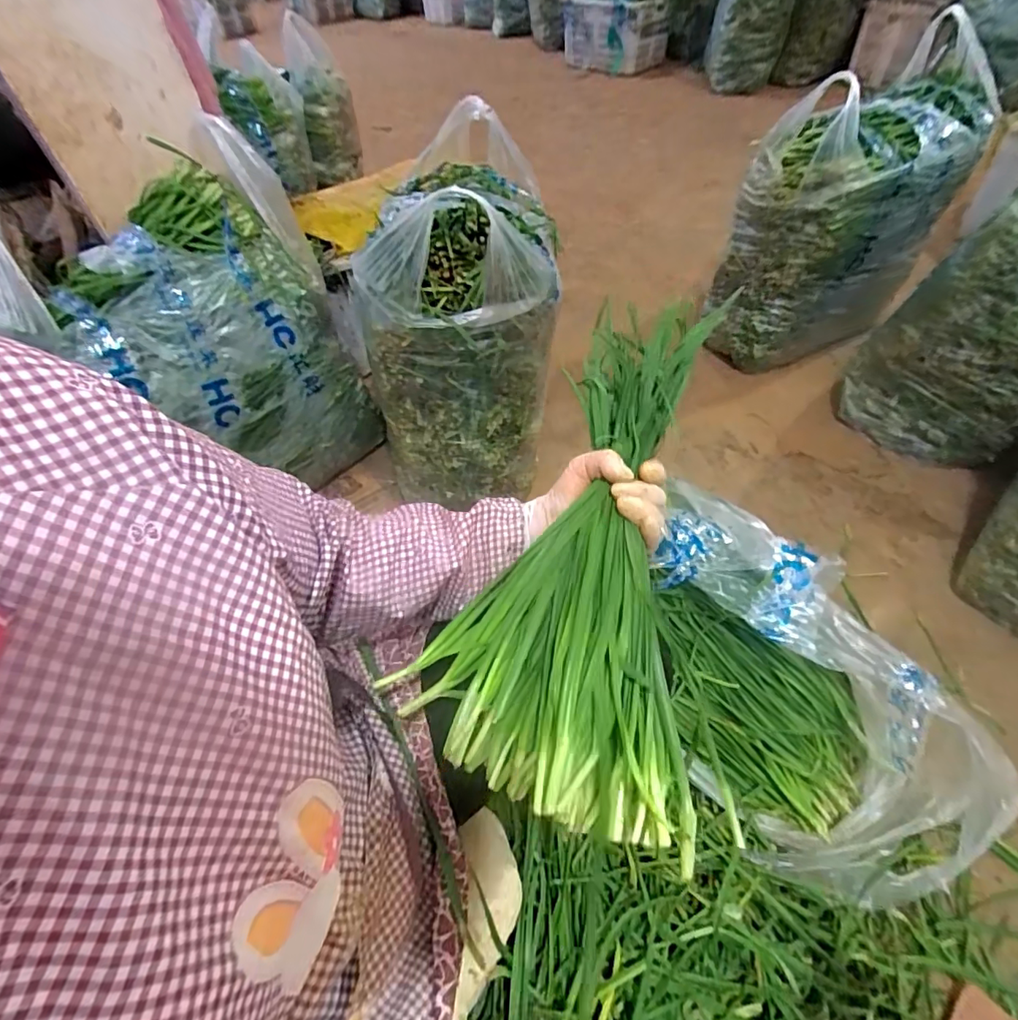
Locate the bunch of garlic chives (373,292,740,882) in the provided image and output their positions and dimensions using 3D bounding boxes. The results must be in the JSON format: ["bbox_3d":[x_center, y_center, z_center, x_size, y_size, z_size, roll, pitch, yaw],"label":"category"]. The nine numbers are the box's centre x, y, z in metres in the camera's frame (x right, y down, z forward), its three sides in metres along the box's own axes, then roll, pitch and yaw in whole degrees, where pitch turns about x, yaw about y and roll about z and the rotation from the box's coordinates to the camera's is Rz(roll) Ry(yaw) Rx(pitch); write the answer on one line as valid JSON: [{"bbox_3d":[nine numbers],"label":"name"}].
[{"bbox_3d":[0.059,0.019,0.435,0.213,0.077,0.421,10,69,12],"label":"bunch of garlic chives"}]

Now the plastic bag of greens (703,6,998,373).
[{"bbox_3d":[0.843,-0.729,1.340,0.402,0.622,0.522,35,62,28],"label":"plastic bag of greens"}]

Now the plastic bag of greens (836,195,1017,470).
[{"bbox_3d":[1.016,-0.382,1.044,0.285,0.607,0.398,-29,55,-17],"label":"plastic bag of greens"}]

